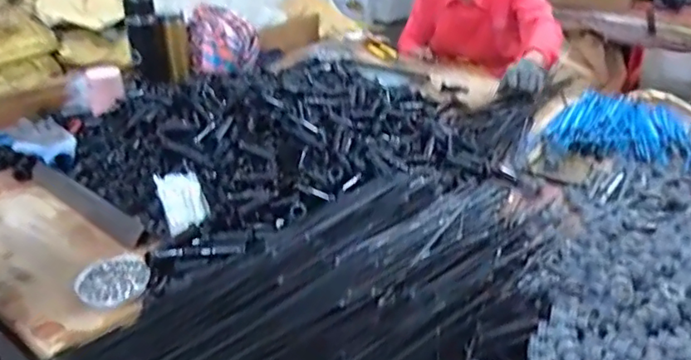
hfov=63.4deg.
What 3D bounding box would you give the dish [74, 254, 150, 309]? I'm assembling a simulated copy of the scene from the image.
[{"bbox_3d":[-0.305,0.128,0.732,0.086,0.009,0.103,-16,34,-28],"label":"dish"}]

